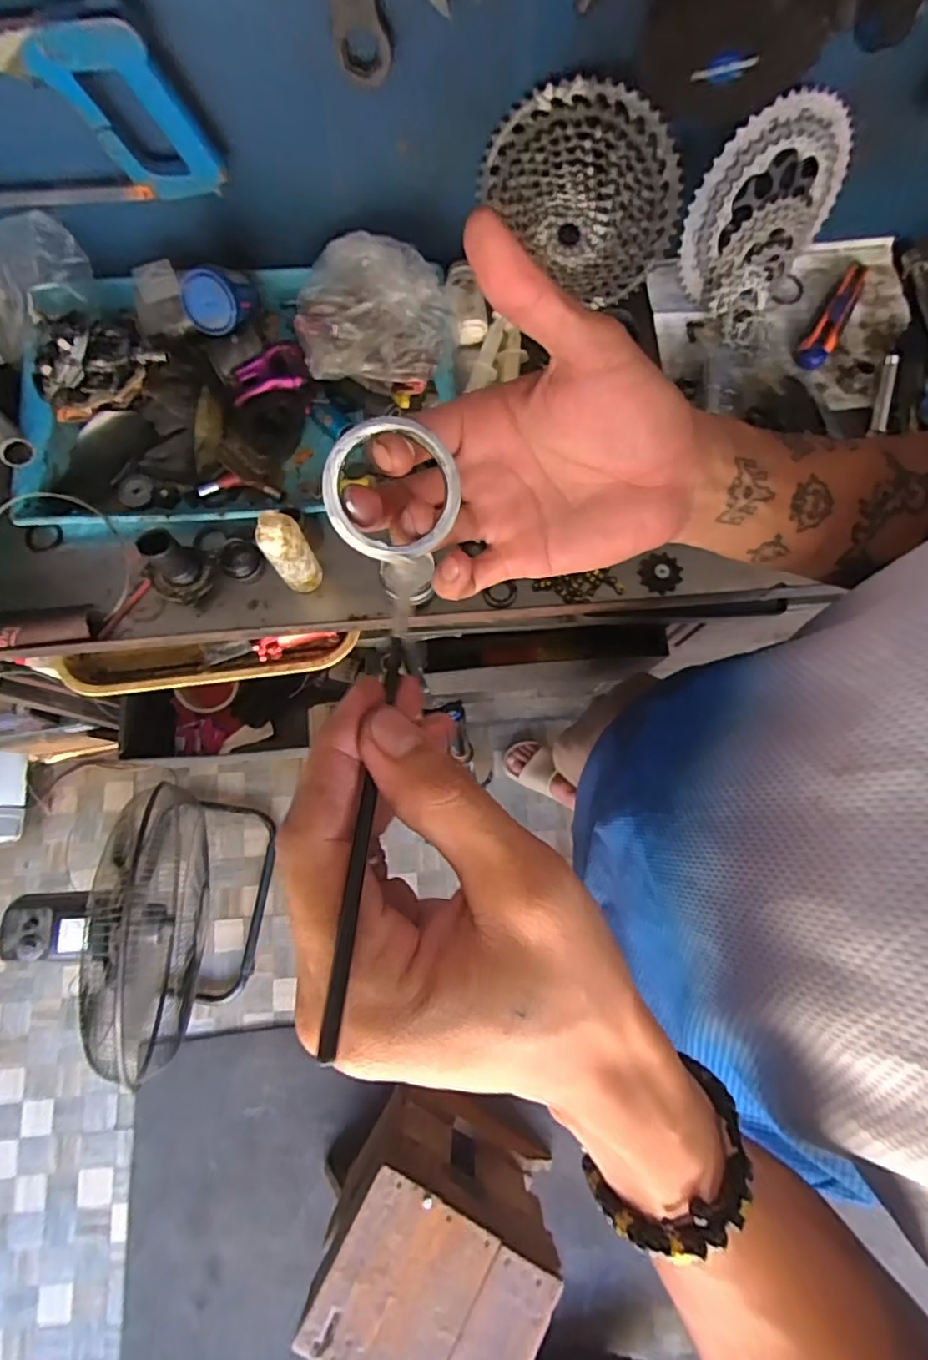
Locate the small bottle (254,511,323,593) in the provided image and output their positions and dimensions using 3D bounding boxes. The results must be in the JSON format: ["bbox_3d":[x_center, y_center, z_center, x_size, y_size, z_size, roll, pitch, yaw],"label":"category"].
[{"bbox_3d":[-0.160,-0.115,0.548,0.037,0.104,0.029,-34,79,-8],"label":"small bottle"}]

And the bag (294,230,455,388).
[{"bbox_3d":[-0.092,-0.381,0.609,0.153,0.061,0.128,-2,77,-1],"label":"bag"}]

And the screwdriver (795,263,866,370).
[{"bbox_3d":[0.424,-0.418,0.670,0.031,0.027,0.158,33,79,7],"label":"screwdriver"}]

